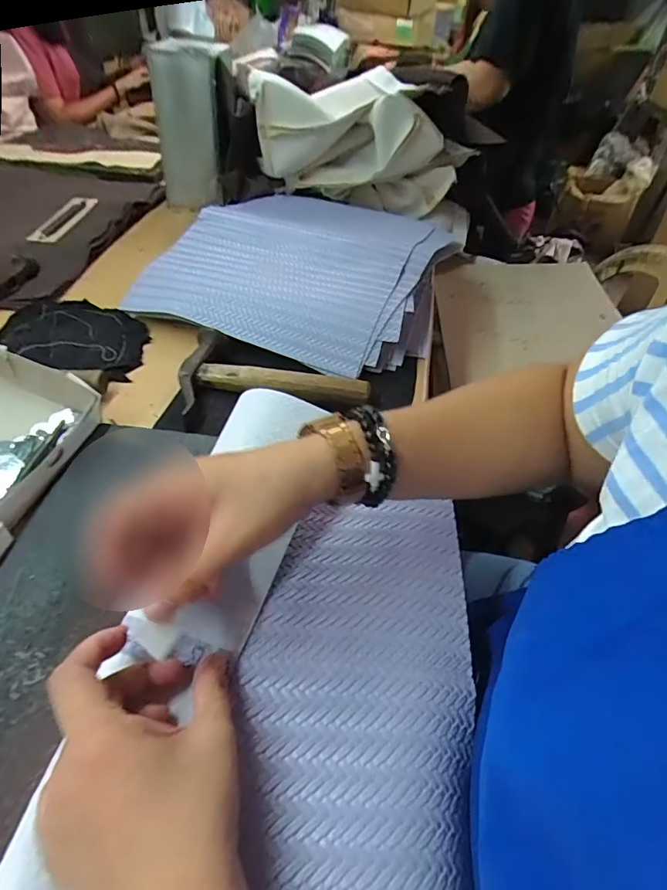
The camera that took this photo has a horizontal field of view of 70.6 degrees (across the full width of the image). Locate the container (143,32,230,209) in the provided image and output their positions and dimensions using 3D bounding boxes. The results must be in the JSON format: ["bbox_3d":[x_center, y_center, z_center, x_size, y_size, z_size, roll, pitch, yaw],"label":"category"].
[{"bbox_3d":[-0.233,-0.525,0.789,0.117,0.228,0.117,-10,47,-14],"label":"container"}]

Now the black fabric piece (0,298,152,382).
[{"bbox_3d":[-0.302,-0.130,0.557,0.183,0.018,0.120,16,46,11],"label":"black fabric piece"}]

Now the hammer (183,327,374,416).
[{"bbox_3d":[-0.061,-0.076,0.504,0.195,0.021,0.105,5,45,0],"label":"hammer"}]

